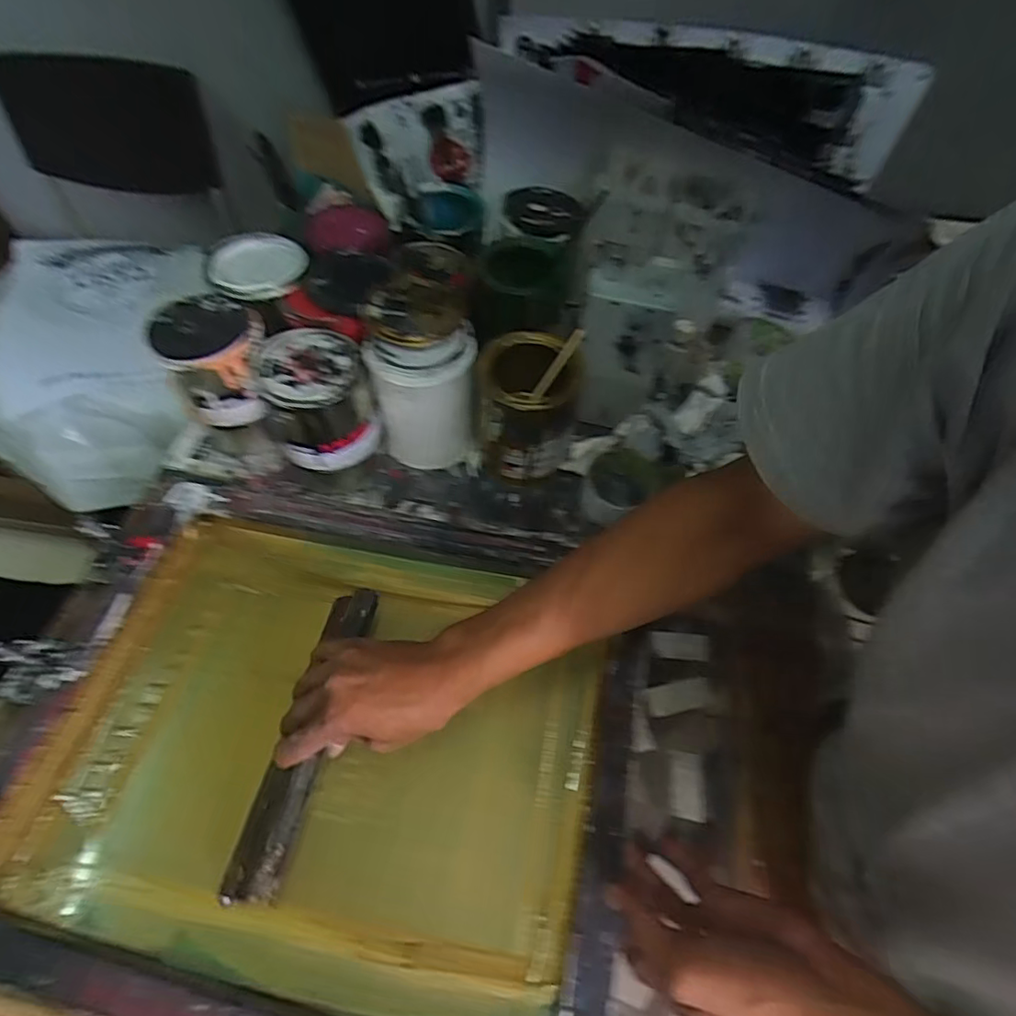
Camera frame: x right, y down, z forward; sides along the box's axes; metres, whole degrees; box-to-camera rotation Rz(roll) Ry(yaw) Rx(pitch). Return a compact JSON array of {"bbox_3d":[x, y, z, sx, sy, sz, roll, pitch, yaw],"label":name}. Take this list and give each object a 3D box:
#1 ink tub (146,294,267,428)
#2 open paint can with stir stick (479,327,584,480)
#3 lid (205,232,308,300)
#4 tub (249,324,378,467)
[{"bbox_3d":[-0.314,-0.161,0.618,0.106,0.093,0.114,-26,62,-17],"label":"ink tub"},{"bbox_3d":[0.020,-0.103,0.629,0.098,0.137,0.103,1,57,-1],"label":"open paint can with stir stick"},{"bbox_3d":[-0.277,-0.271,0.630,0.102,0.014,0.104,1,57,-1],"label":"lid"},{"bbox_3d":[-0.195,-0.114,0.596,0.108,0.098,0.108,1,57,-1],"label":"tub"}]

